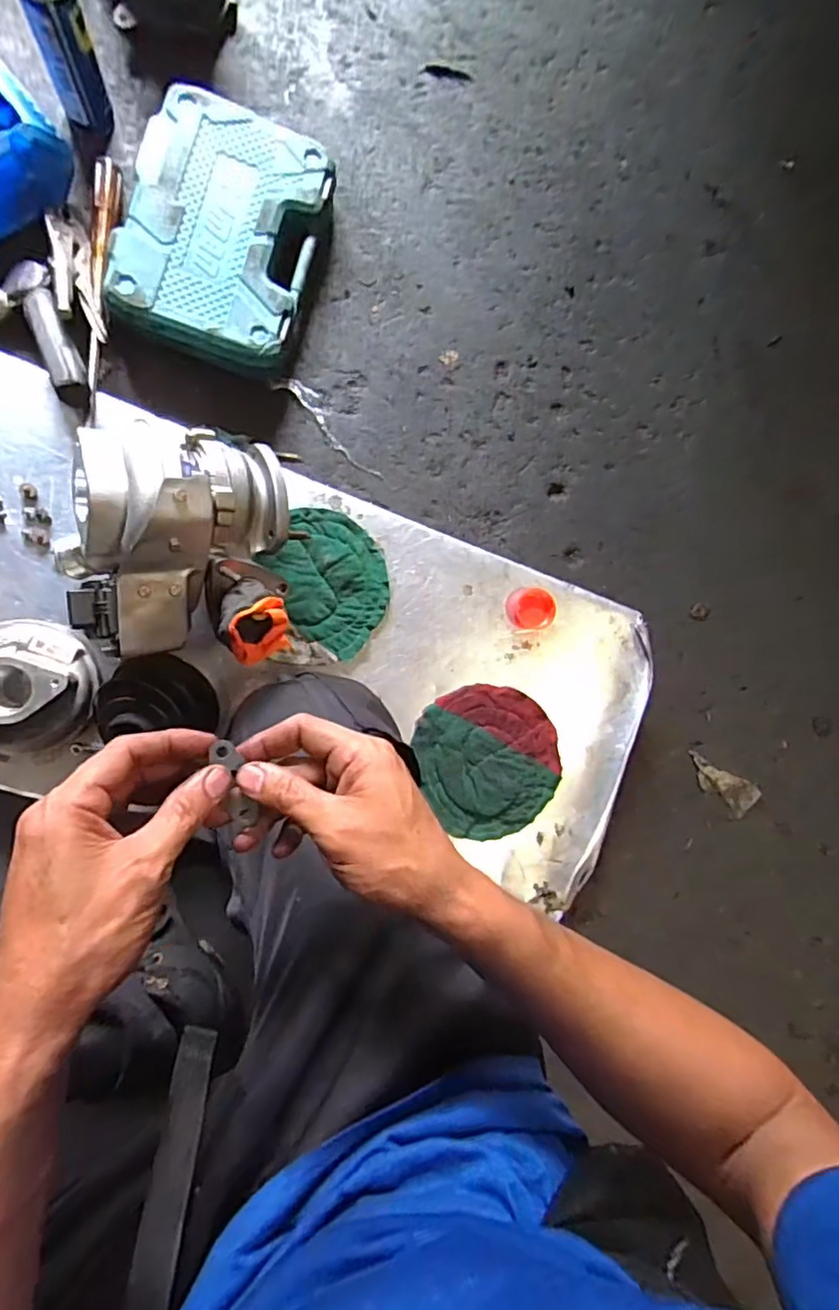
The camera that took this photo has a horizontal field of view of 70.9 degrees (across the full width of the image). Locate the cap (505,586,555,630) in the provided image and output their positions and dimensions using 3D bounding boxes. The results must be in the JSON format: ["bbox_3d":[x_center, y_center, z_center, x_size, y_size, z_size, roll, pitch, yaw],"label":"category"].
[{"bbox_3d":[0.138,-0.057,0.727,0.060,0.017,0.051,-7,89,-13],"label":"cap"}]

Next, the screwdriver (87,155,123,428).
[{"bbox_3d":[-0.353,-0.400,0.645,0.024,0.029,0.297,4,87,-13],"label":"screwdriver"}]

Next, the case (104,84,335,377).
[{"bbox_3d":[-0.222,-0.467,0.676,0.201,0.075,0.276,14,85,-12],"label":"case"}]

